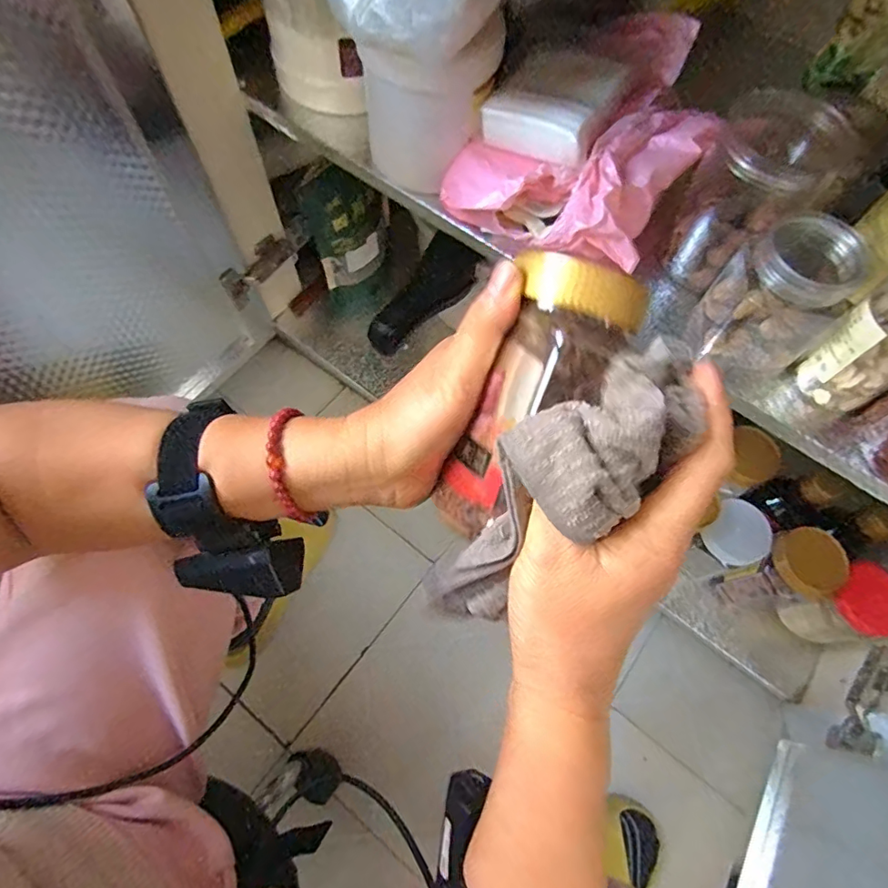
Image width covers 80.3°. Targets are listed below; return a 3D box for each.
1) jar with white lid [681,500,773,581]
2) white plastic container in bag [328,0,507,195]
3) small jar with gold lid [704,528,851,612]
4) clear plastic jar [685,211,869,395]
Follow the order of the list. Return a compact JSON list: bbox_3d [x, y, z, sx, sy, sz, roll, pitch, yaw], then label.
[{"bbox_3d":[0.316,0.116,0.610,0.059,0.118,0.062,1,68,-2],"label":"jar with white lid"},{"bbox_3d":[-0.019,-0.288,0.397,0.096,0.179,0.110,40,72,13],"label":"white plastic container in bag"},{"bbox_3d":[0.363,0.145,0.586,0.065,0.145,0.066,1,68,-2],"label":"small jar with gold lid"},{"bbox_3d":[0.241,-0.105,0.389,0.082,0.101,0.076,1,68,-2],"label":"clear plastic jar"}]

